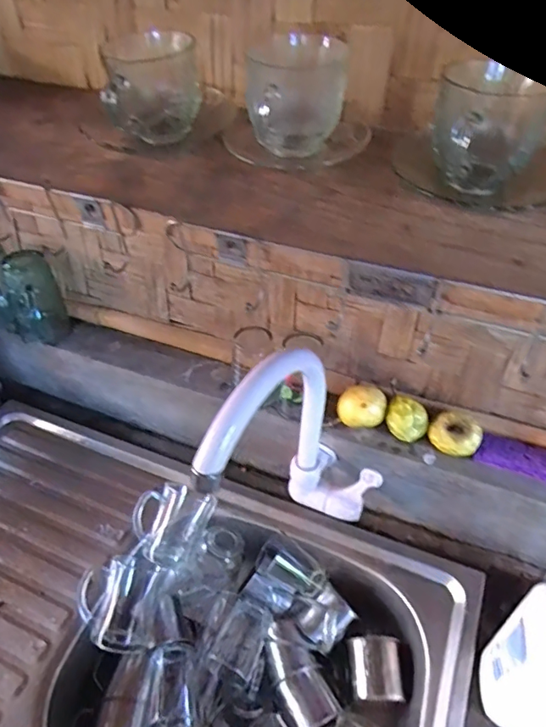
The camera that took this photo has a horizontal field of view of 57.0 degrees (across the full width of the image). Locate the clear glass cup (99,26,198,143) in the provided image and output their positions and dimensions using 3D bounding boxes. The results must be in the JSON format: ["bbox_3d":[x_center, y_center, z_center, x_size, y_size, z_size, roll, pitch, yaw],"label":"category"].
[{"bbox_3d":[-0.102,-0.235,0.436,0.071,0.079,0.074,-3,46,0],"label":"clear glass cup"}]

